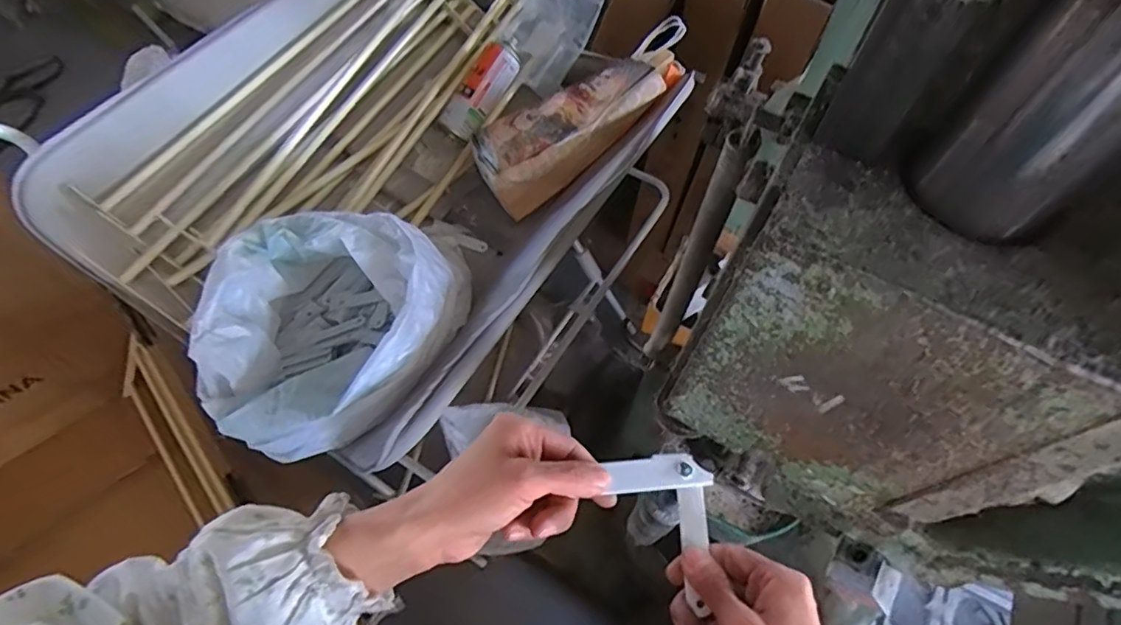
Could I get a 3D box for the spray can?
[{"bbox_3d":[-0.124,-0.365,0.932,0.061,0.053,0.183,37,93,18],"label":"spray can"}]

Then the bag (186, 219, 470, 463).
[{"bbox_3d":[-0.271,0.028,0.680,0.250,0.177,0.269,17,61,8],"label":"bag"}]

